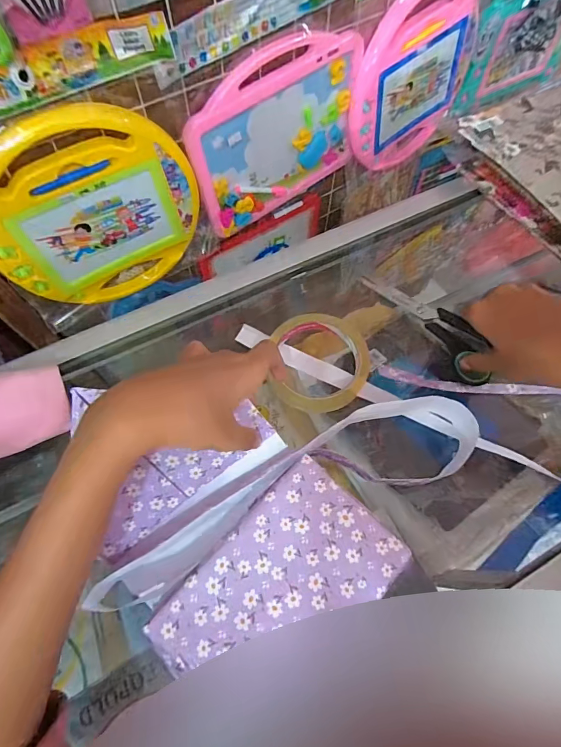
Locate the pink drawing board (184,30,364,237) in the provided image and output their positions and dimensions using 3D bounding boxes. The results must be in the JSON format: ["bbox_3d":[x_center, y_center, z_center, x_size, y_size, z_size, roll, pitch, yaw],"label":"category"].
[{"bbox_3d":[-0.002,-0.362,0.615,0.291,0.233,0.029,-34,70,-15],"label":"pink drawing board"}]

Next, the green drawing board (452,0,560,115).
[{"bbox_3d":[0.476,-0.638,0.770,0.309,0.184,0.035,-27,68,-13],"label":"green drawing board"}]

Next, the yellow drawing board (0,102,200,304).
[{"bbox_3d":[-0.245,-0.209,0.548,0.268,0.274,0.028,-28,68,-13],"label":"yellow drawing board"}]

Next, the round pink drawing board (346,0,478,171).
[{"bbox_3d":[0.229,-0.498,0.681,0.271,0.250,0.046,-35,70,-16],"label":"round pink drawing board"}]

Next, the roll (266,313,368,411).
[{"bbox_3d":[0.037,-0.012,0.360,0.086,0.021,0.094,0,65,-1],"label":"roll"}]

